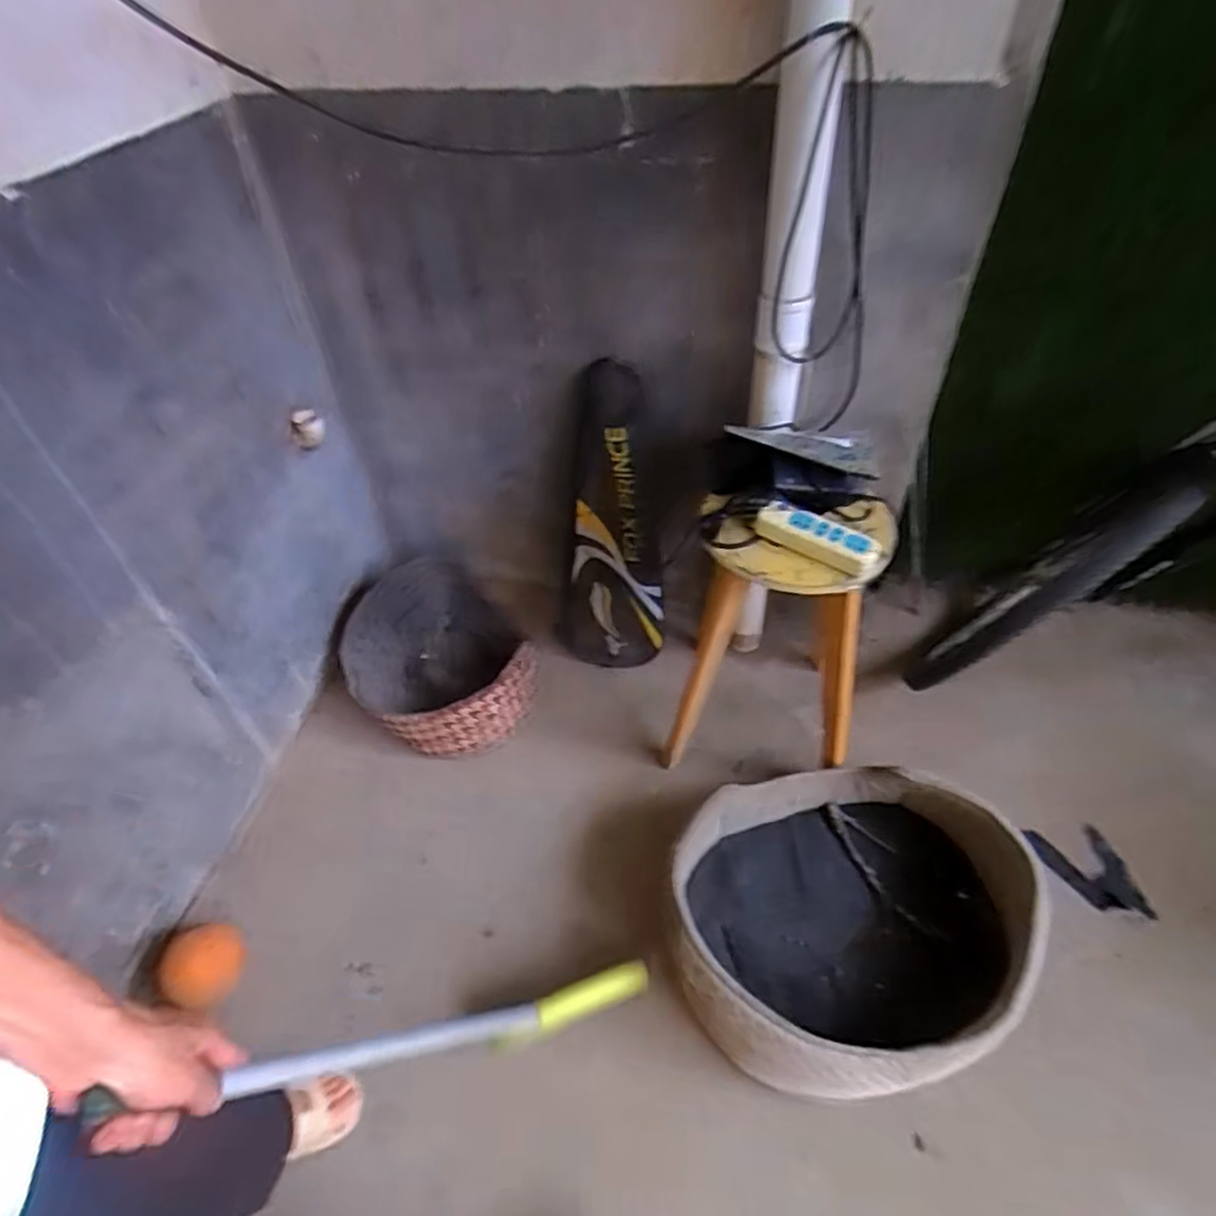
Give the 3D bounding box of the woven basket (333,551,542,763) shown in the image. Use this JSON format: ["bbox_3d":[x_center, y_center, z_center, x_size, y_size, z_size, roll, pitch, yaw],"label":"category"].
[{"bbox_3d":[-0.378,0.112,1.592,0.384,0.165,0.462,-33,53,-25],"label":"woven basket"}]

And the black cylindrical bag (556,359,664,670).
[{"bbox_3d":[-0.002,-0.151,1.482,0.210,0.680,0.200,-2,46,2],"label":"black cylindrical bag"}]

